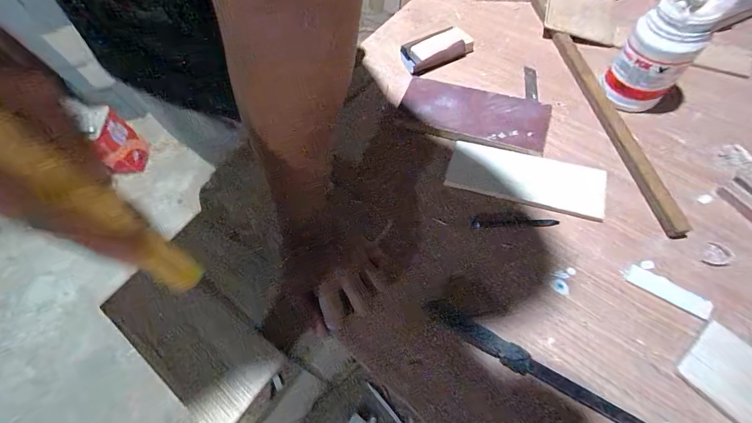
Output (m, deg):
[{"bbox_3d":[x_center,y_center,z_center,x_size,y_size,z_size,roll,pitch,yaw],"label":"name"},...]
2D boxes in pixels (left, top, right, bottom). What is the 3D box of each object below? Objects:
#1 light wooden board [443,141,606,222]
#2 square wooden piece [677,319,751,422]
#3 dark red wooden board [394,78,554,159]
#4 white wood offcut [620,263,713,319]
[{"bbox_3d":[0.193,-0.046,0.428,0.191,0.015,0.074,14,67,13],"label":"light wooden board"},{"bbox_3d":[0.348,0.160,0.311,0.070,0.007,0.085,-37,65,-11],"label":"square wooden piece"},{"bbox_3d":[0.139,-0.144,0.482,0.212,0.015,0.103,17,67,15],"label":"dark red wooden board"},{"bbox_3d":[0.314,0.083,0.355,0.080,0.004,0.023,33,72,20],"label":"white wood offcut"}]

